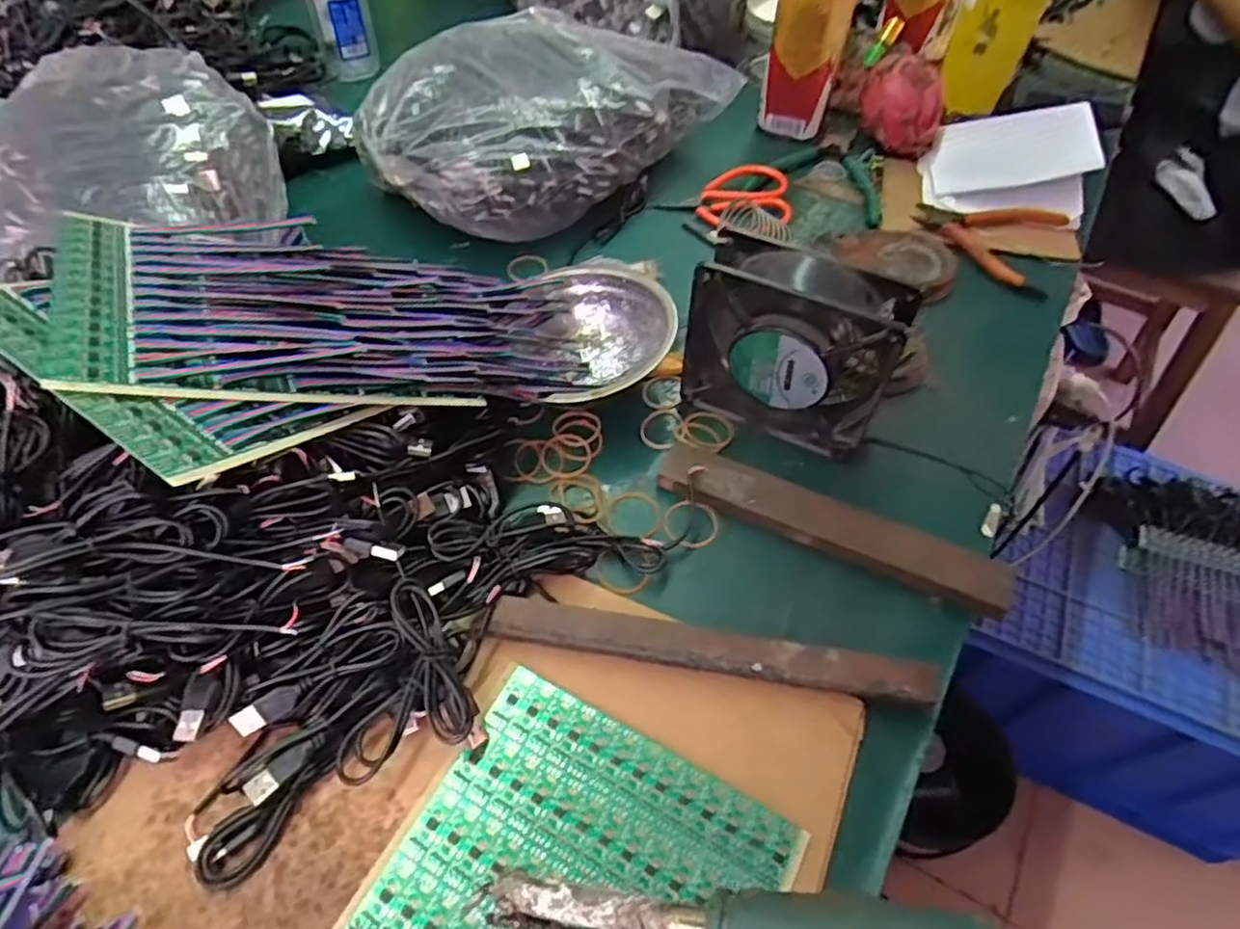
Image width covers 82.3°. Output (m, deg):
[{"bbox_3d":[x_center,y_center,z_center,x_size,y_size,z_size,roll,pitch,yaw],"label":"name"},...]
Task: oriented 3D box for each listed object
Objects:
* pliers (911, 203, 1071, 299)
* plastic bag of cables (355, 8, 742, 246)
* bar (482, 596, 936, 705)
[{"bbox_3d":[0.297,-0.190,0.572,0.113,0.029,0.086,25,58,13],"label":"pliers"},{"bbox_3d":[-0.072,-0.302,0.605,0.290,0.083,0.198,-32,63,-22],"label":"plastic bag of cables"},{"bbox_3d":[0.045,0.094,0.370,0.225,0.024,0.025,9,55,3],"label":"bar"}]

